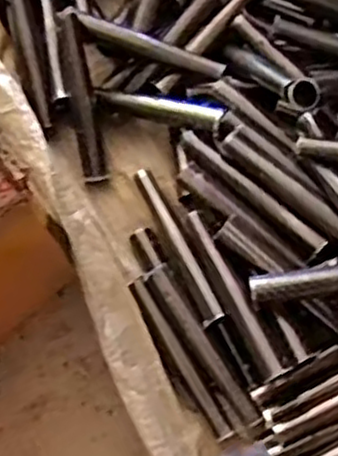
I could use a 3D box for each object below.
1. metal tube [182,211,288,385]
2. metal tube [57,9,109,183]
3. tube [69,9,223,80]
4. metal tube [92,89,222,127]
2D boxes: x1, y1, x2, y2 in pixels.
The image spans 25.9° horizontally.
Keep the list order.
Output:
[{"bbox_3d":[0.052,0.052,0.595,0.018,0.022,0.149,-26,76,-6],"label":"metal tube"},{"bbox_3d":[-0.077,-0.116,0.660,0.023,0.026,0.150,-10,100,-1],"label":"metal tube"},{"bbox_3d":[-0.016,-0.162,0.647,0.137,0.013,0.014,21,76,7],"label":"tube"},{"bbox_3d":[-0.008,-0.106,0.647,0.121,0.019,0.022,15,74,28],"label":"metal tube"}]

